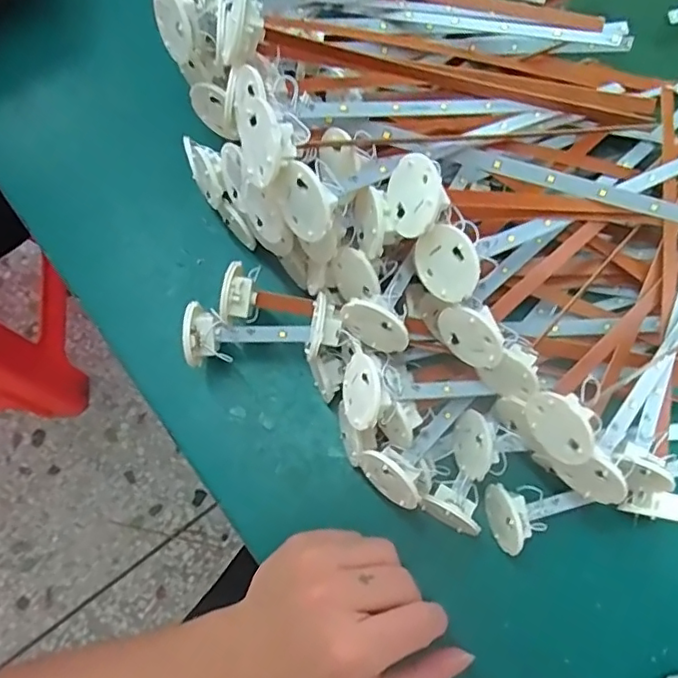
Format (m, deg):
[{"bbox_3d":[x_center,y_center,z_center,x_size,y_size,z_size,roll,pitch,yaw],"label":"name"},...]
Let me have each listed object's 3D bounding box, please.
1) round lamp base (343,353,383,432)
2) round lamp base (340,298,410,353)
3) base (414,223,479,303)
[{"bbox_3d":[0.015,0.027,0.299,0.011,0.037,0.038,2,99,-25],"label":"round lamp base"},{"bbox_3d":[0.018,-0.005,0.309,0.038,0.035,0.008,33,63,0],"label":"round lamp base"},{"bbox_3d":[0.055,-0.038,0.287,0.014,0.035,0.038,-28,97,-34],"label":"base"}]

